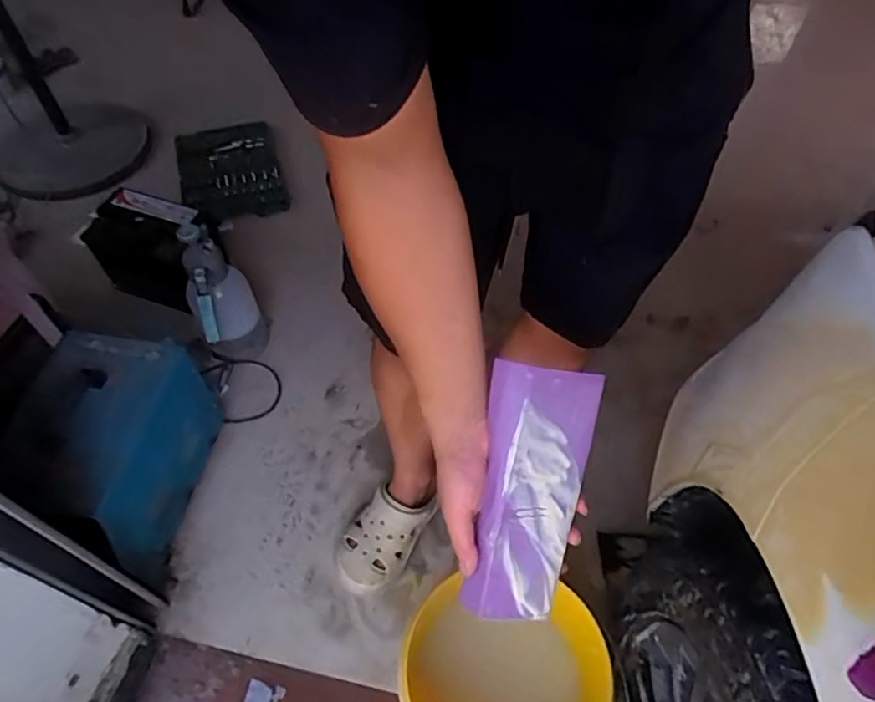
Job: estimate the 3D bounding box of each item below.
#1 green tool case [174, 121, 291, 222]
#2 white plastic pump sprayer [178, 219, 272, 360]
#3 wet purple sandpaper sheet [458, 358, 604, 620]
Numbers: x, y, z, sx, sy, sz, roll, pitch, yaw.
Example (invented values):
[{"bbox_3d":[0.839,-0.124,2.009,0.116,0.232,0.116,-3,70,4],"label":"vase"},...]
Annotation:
[{"bbox_3d":[-0.575,-0.500,1.648,0.259,0.039,0.387,-16,59,-11],"label":"green tool case"},{"bbox_3d":[-0.415,-0.094,1.167,0.127,0.307,0.157,-27,62,-18],"label":"white plastic pump sprayer"},{"bbox_3d":[0.079,0.124,0.514,0.090,0.027,0.222,9,96,4],"label":"wet purple sandpaper sheet"}]

